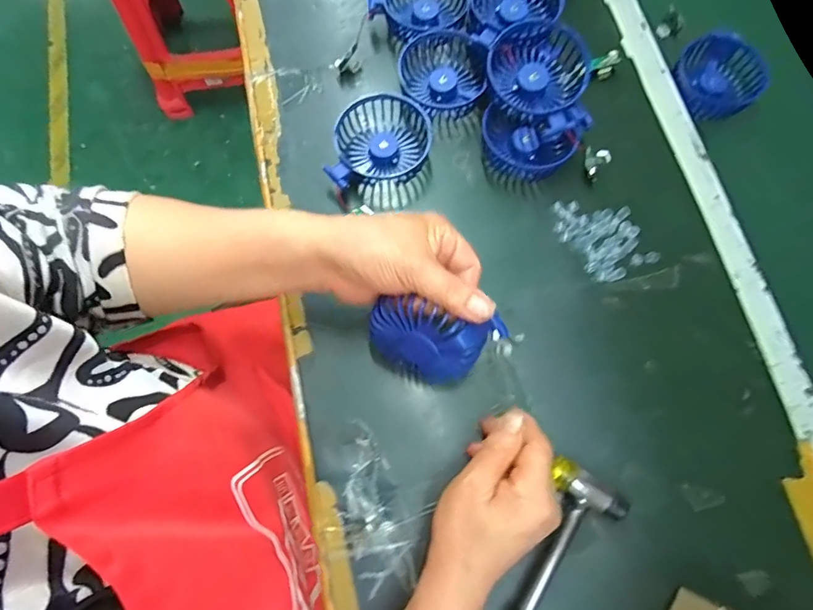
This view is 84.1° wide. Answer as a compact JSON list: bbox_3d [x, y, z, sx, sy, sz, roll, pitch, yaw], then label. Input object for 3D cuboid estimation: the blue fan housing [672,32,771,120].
[{"bbox_3d":[0.337,-0.244,0.482,0.087,0.028,0.087,0,74,-1],"label":"blue fan housing"}]

